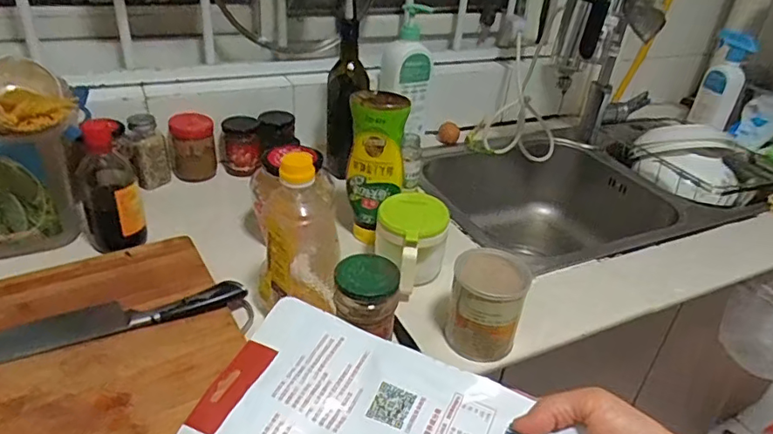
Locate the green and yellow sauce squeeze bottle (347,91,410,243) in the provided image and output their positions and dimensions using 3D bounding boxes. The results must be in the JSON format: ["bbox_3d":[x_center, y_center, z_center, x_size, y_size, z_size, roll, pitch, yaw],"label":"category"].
[{"bbox_3d":[-0.016,-0.065,0.751,0.072,0.211,0.048,-5,34,-16],"label":"green and yellow sauce squeeze bottle"}]

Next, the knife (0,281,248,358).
[{"bbox_3d":[-0.309,0.108,0.598,0.287,0.024,0.050,-10,35,-22],"label":"knife"}]

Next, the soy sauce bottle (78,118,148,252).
[{"bbox_3d":[-0.372,-0.041,0.704,0.073,0.159,0.064,-14,37,-28],"label":"soy sauce bottle"}]

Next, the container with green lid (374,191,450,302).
[{"bbox_3d":[0.031,0.040,0.714,0.091,0.102,0.110,6,32,1],"label":"container with green lid"}]

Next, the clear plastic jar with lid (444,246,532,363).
[{"bbox_3d":[0.116,0.100,0.625,0.082,0.106,0.081,4,32,-2],"label":"clear plastic jar with lid"}]

